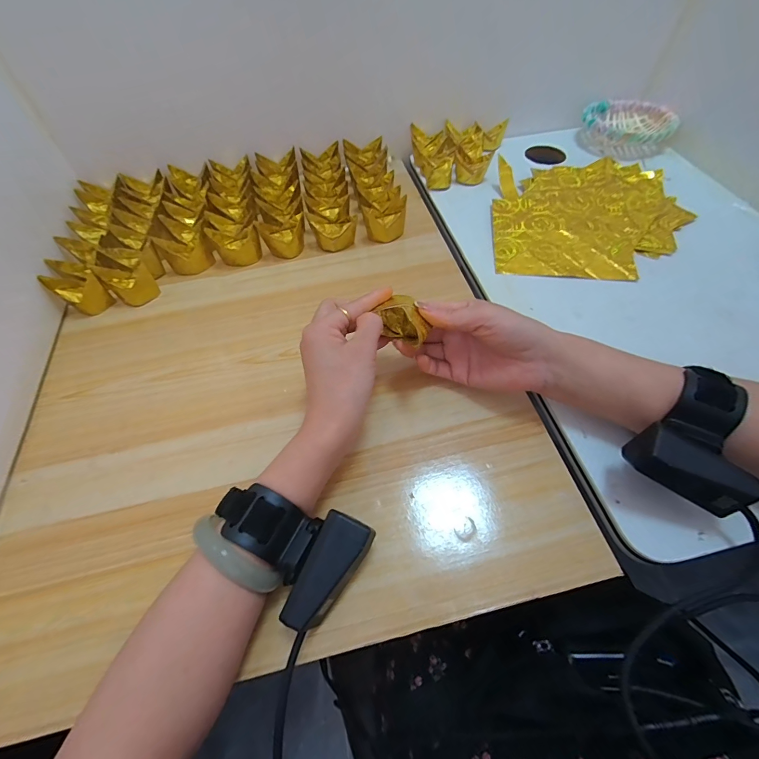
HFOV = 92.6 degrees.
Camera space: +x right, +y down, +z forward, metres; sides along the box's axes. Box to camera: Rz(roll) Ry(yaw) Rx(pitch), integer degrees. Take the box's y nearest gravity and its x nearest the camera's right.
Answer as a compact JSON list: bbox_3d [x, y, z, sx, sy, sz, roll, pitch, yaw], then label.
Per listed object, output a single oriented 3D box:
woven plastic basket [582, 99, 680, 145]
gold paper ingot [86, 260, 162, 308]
[{"bbox_3d":[0.378,-0.387,0.556,0.128,0.037,0.127,24,61,18],"label":"woven plastic basket"},{"bbox_3d":[-0.282,-0.111,0.413,0.045,0.046,0.034,-36,62,-17],"label":"gold paper ingot"}]

